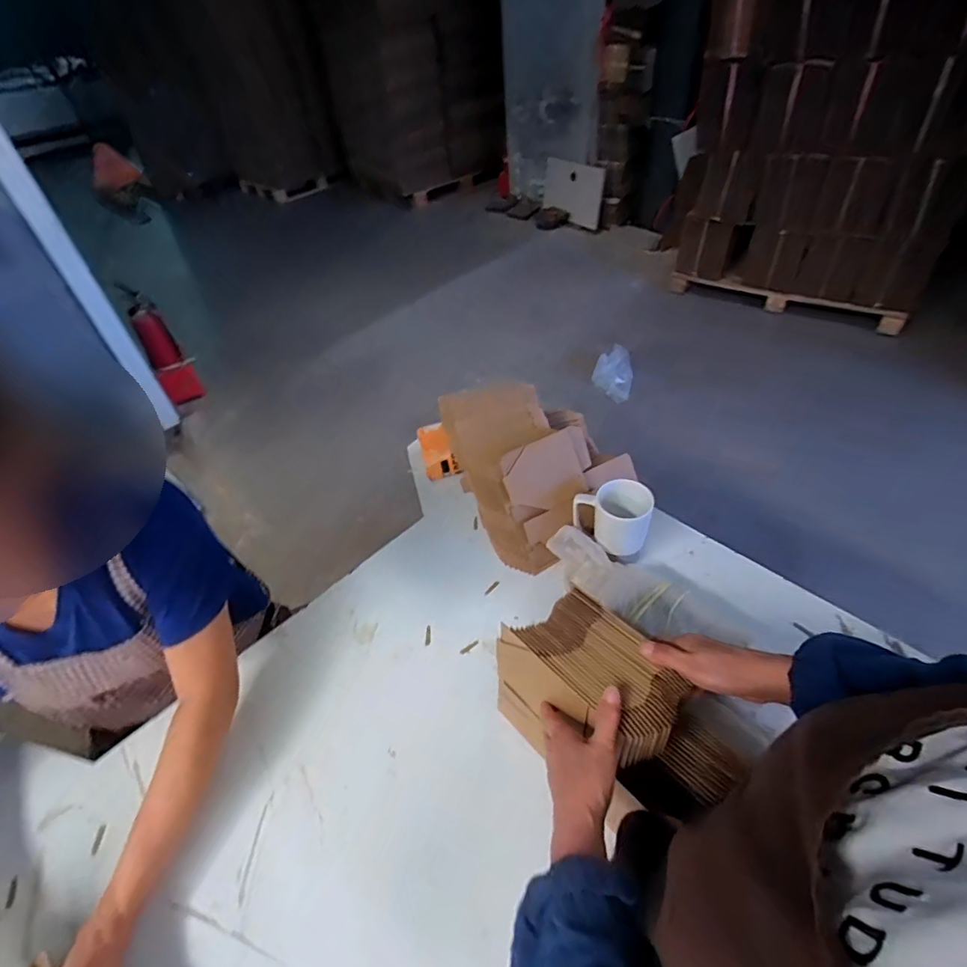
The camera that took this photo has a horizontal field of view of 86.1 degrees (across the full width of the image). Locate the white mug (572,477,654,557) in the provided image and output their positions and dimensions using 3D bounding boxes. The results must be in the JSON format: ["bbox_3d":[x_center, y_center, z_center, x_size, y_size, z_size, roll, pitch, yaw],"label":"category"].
[{"bbox_3d":[0.210,0.054,0.850,0.118,0.101,0.083,13,48,18],"label":"white mug"}]

